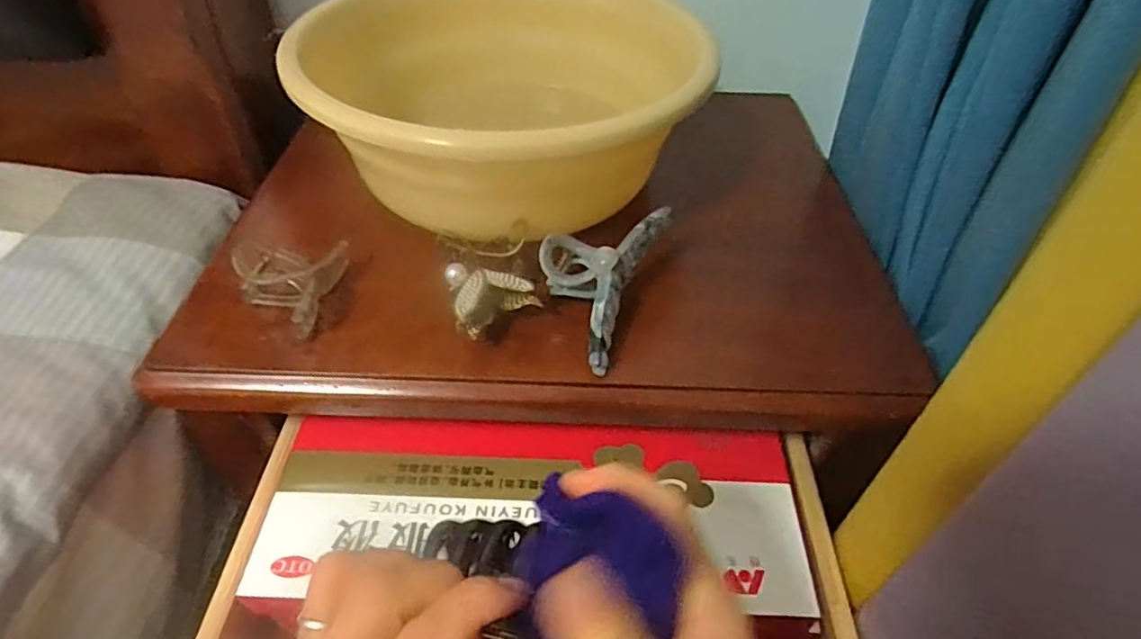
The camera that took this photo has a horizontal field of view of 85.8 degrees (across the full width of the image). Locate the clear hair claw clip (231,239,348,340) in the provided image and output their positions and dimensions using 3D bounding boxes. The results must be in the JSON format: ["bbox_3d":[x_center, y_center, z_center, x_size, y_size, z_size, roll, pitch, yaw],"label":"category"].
[{"bbox_3d":[-0.187,-0.023,0.401,0.062,0.030,0.073,4,45,2],"label":"clear hair claw clip"}]

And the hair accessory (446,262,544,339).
[{"bbox_3d":[-0.053,-0.009,0.386,0.052,0.043,0.041,-30,54,-28],"label":"hair accessory"}]

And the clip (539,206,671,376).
[{"bbox_3d":[0.013,-0.028,0.397,0.064,0.046,0.116,18,47,15],"label":"clip"}]

